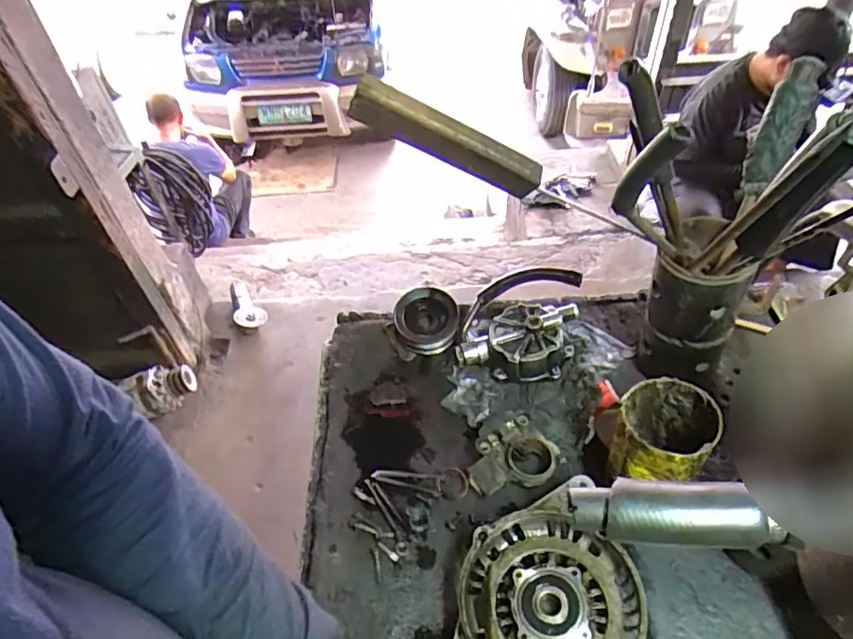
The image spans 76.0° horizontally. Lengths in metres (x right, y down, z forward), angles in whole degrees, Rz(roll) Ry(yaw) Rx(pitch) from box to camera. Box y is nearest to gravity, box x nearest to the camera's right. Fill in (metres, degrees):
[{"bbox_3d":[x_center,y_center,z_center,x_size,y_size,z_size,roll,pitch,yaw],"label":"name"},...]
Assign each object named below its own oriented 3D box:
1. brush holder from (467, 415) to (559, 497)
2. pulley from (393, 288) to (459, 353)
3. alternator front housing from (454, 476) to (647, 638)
[{"bbox_3d":[0.084,0.138,0.533,0.087,0.028,0.065,-22,50,-16],"label":"brush holder"},{"bbox_3d":[0.000,0.004,0.651,0.075,0.042,0.074,-3,47,1],"label":"pulley"},{"bbox_3d":[0.099,0.217,0.444,0.139,0.045,0.173,7,48,10],"label":"alternator front housing"}]

